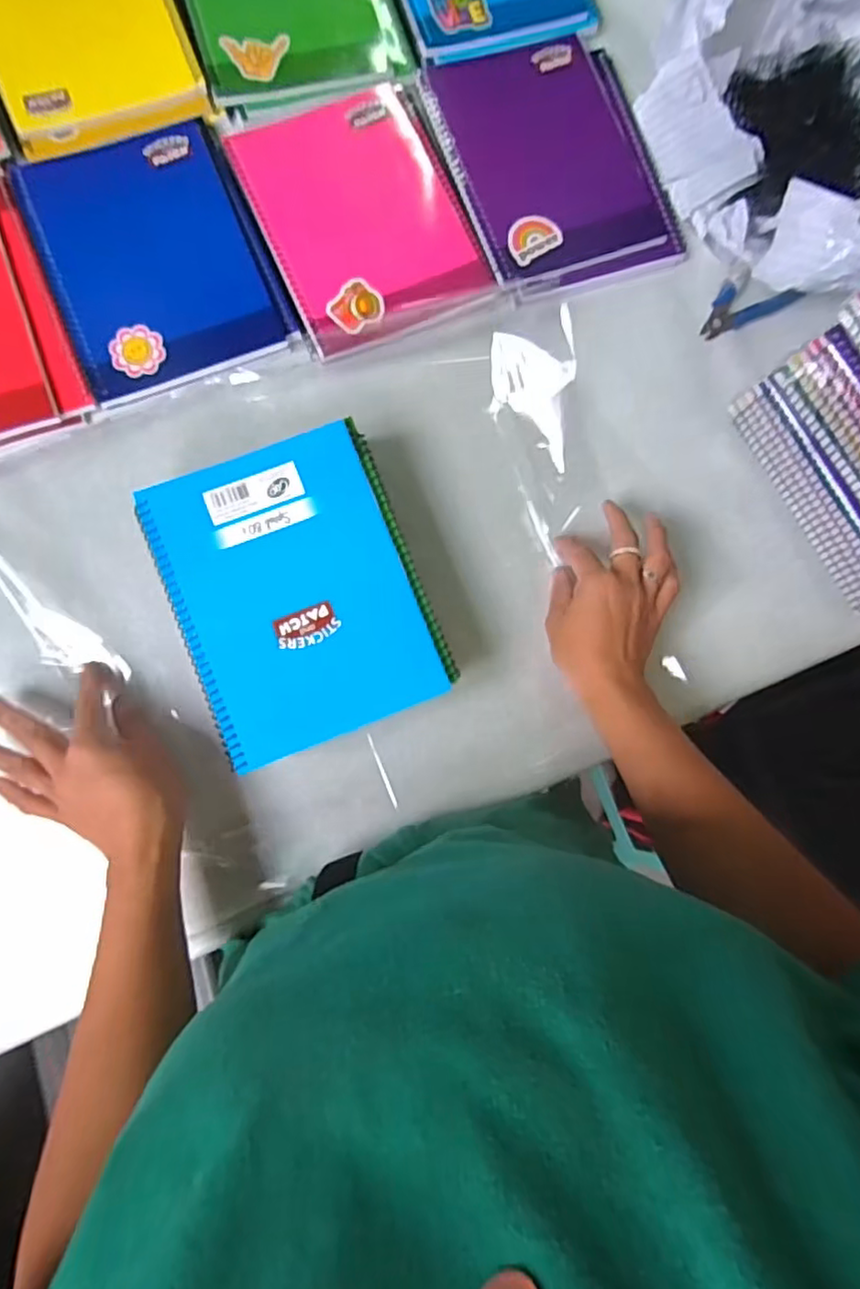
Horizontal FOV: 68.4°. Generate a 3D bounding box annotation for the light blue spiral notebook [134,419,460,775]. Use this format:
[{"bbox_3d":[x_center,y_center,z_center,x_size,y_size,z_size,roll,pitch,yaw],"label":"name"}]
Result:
[{"bbox_3d":[-0.087,-0.037,0.419,0.153,0.013,0.195,-21,88,-6],"label":"light blue spiral notebook"}]

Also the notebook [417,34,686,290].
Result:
[{"bbox_3d":[0.103,-0.400,0.520,0.164,0.011,0.212,-19,88,-6],"label":"notebook"}]

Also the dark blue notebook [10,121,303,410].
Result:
[{"bbox_3d":[-0.208,-0.296,0.481,0.156,0.011,0.196,-22,88,-7],"label":"dark blue notebook"}]

